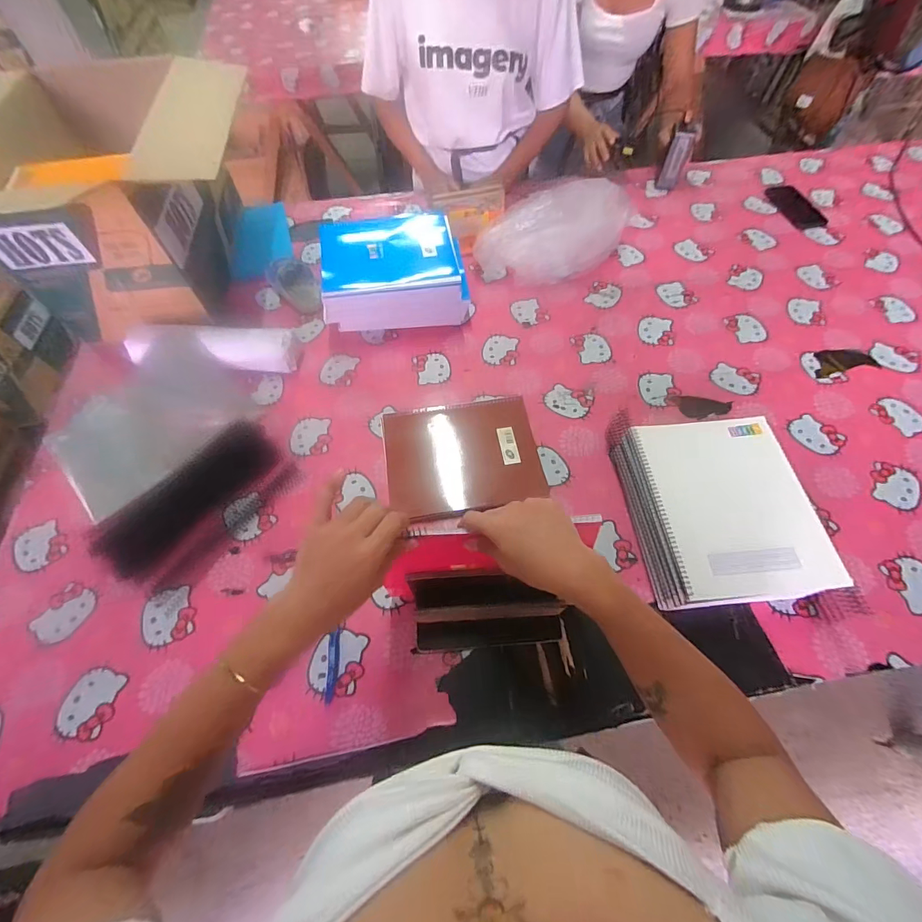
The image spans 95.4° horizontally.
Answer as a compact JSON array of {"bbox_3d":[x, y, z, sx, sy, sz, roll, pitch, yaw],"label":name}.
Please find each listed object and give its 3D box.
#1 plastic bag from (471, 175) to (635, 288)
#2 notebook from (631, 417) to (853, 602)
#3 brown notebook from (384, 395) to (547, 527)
[{"bbox_3d":[0.207,-0.509,0.901,0.320,0.155,0.171,-38,67,-17],"label":"plastic bag"},{"bbox_3d":[0.365,0.053,0.573,0.200,0.023,0.250,-4,62,-1],"label":"notebook"},{"bbox_3d":[0.002,-0.009,0.710,0.252,0.010,0.195,-8,70,-1],"label":"brown notebook"}]

